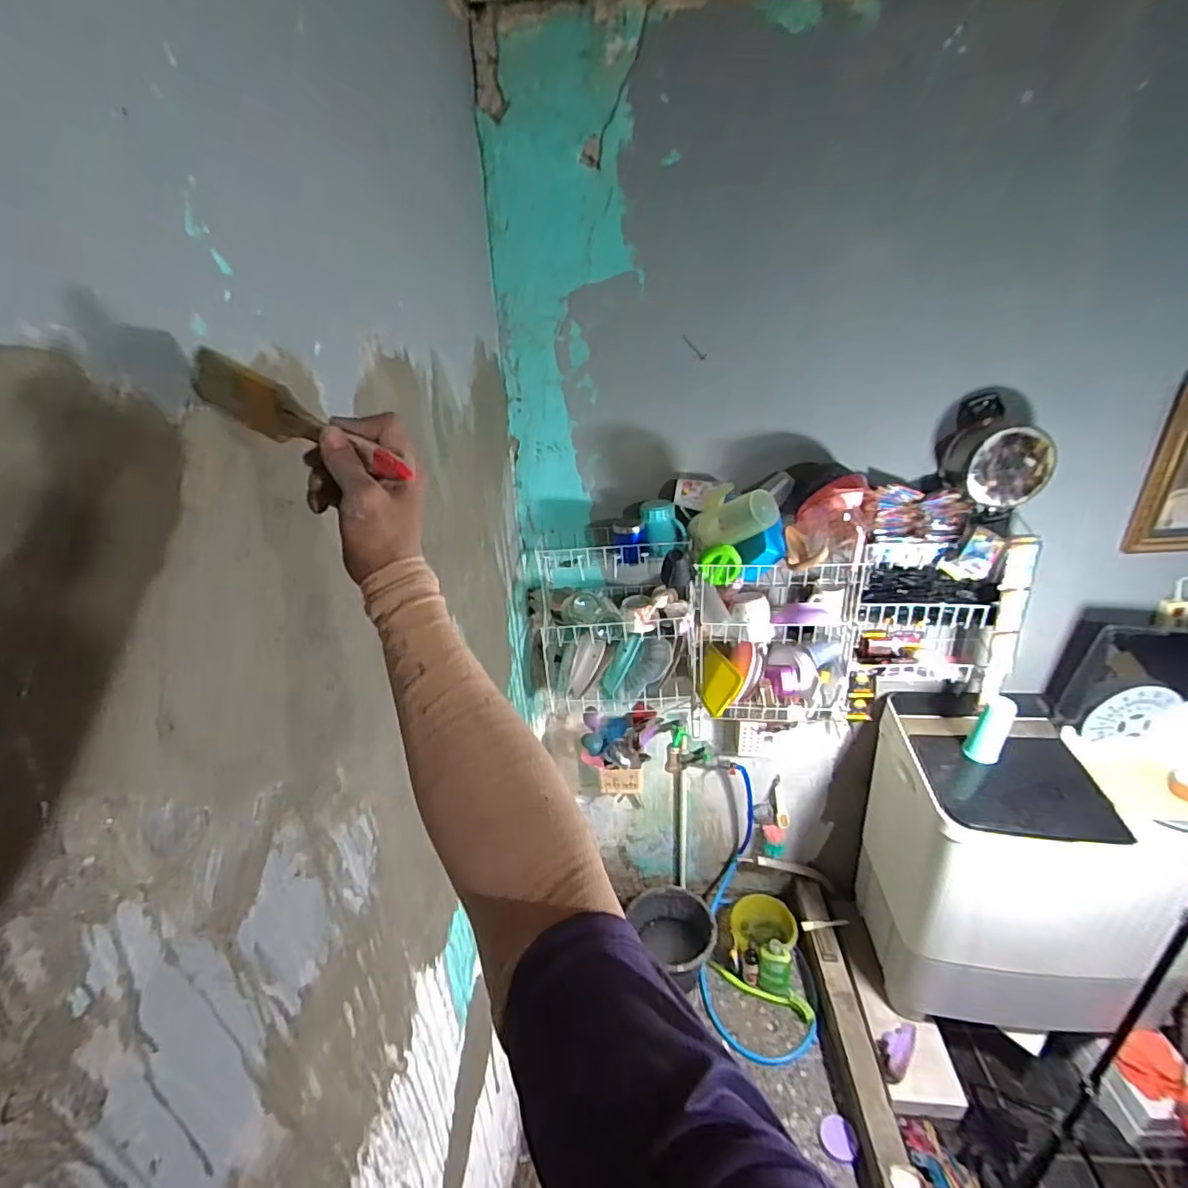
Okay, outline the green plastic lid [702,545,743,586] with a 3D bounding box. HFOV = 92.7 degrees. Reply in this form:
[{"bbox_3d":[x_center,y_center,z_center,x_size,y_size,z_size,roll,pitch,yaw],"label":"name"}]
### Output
[{"bbox_3d":[0.316,-0.073,1.414,0.101,0.105,0.034,4,27,13],"label":"green plastic lid"}]

